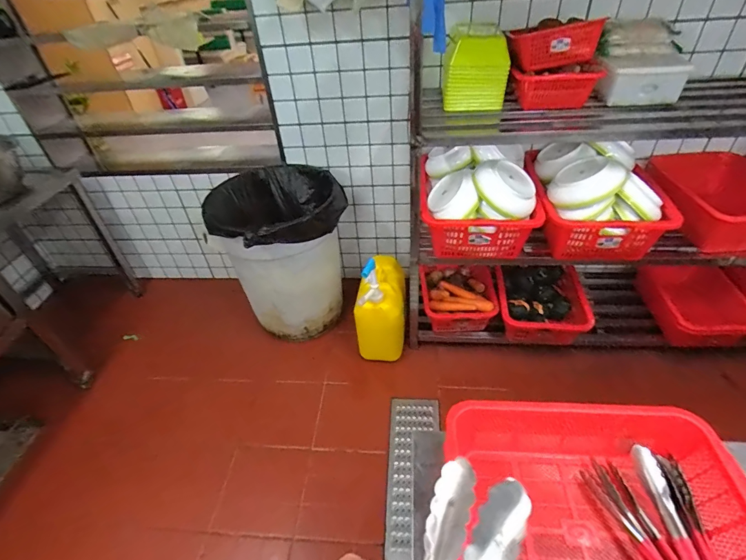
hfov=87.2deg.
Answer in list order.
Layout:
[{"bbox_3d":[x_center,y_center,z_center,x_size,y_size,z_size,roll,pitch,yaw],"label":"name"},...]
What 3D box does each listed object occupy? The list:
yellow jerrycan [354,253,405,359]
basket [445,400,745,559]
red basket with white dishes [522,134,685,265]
[{"bbox_3d":[0.037,0.090,1.628,0.197,0.513,0.273,1,41,8],"label":"yellow jerrycan"},{"bbox_3d":[0.308,0.334,0.552,0.385,0.099,0.310,-1,41,5],"label":"basket"},{"bbox_3d":[0.767,-0.295,1.354,0.412,0.288,0.396,3,41,10],"label":"red basket with white dishes"}]

